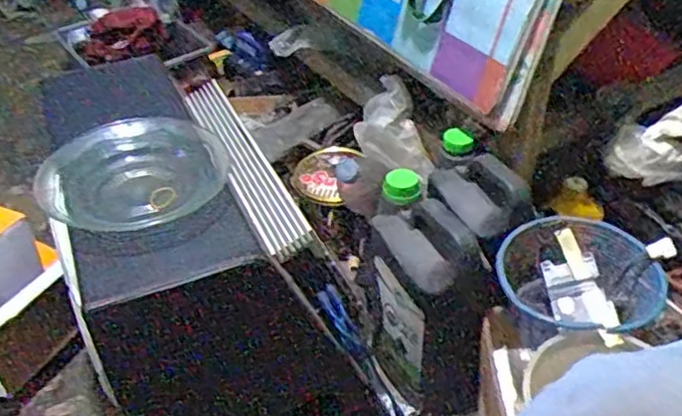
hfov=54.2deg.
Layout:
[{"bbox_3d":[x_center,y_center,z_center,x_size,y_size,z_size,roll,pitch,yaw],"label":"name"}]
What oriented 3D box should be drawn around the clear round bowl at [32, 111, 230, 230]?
[{"bbox_3d":[-0.256,-0.042,0.833,0.223,0.053,0.223,-1,38,1],"label":"clear round bowl"}]

